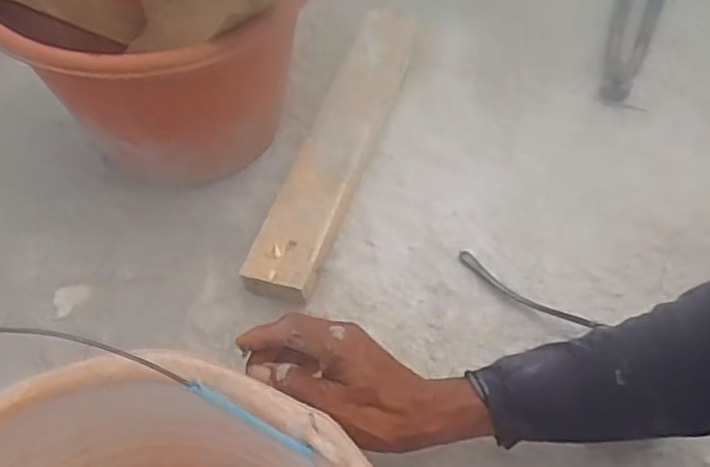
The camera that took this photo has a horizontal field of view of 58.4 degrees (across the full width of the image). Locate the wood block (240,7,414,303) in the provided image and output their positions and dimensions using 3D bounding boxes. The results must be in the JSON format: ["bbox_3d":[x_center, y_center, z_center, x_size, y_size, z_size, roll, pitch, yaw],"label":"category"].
[{"bbox_3d":[-0.007,-0.101,0.634,0.062,0.044,0.381,16,60,10],"label":"wood block"}]

